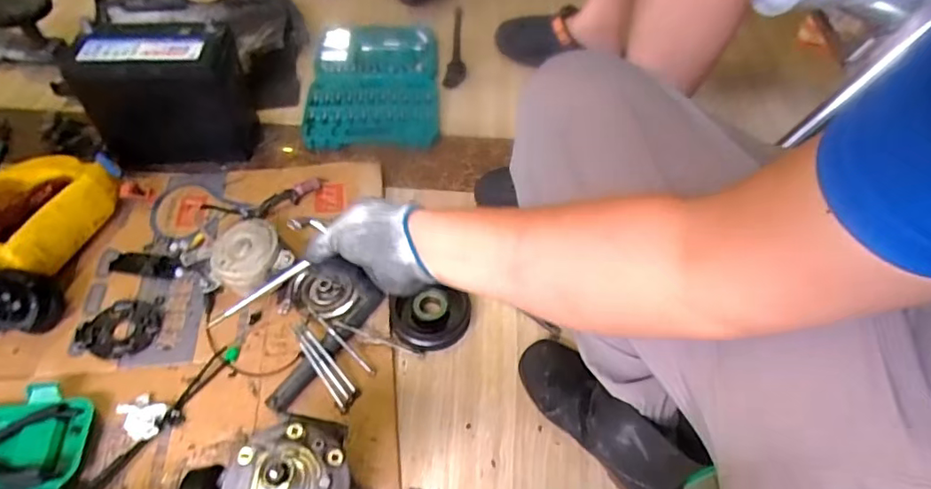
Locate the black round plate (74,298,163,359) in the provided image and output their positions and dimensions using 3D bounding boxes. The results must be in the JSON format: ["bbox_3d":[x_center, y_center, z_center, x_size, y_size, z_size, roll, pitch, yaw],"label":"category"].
[{"bbox_3d":[-0.471,0.113,0.761,0.098,0.015,0.087,-9,54,-9],"label":"black round plate"}]

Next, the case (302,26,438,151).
[{"bbox_3d":[-0.183,-0.333,1.136,0.252,0.049,0.379,-1,53,-3],"label":"case"}]

